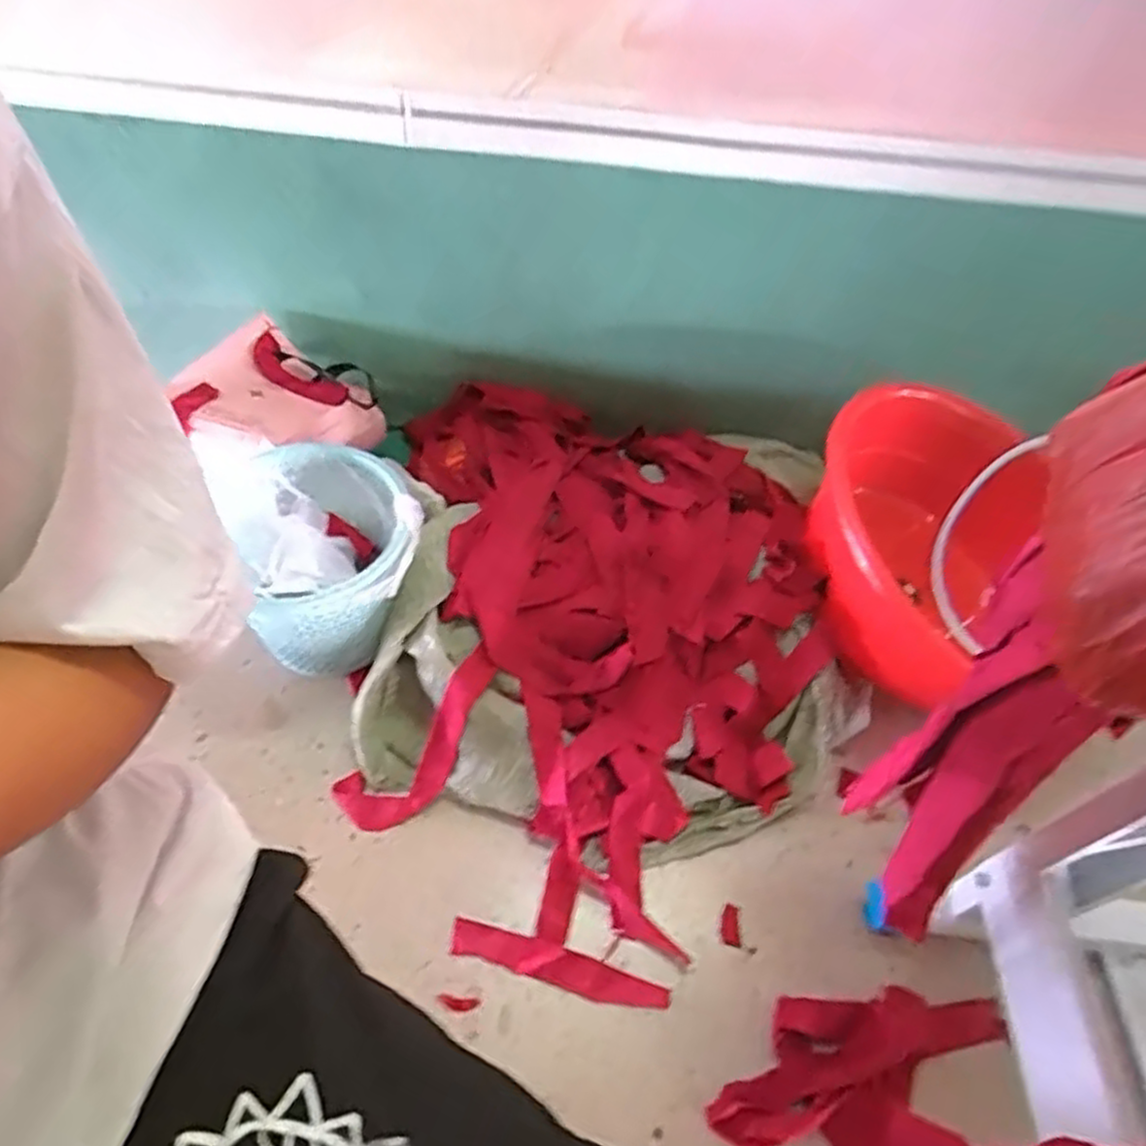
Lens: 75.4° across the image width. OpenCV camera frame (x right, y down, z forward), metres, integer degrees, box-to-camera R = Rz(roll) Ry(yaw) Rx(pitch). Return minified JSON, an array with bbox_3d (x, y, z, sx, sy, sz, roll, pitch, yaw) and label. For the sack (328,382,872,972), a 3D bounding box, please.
[{"bbox_3d":[0.041,0.067,1.065,0.710,0.207,0.833,10,53,2],"label":"sack"}]

